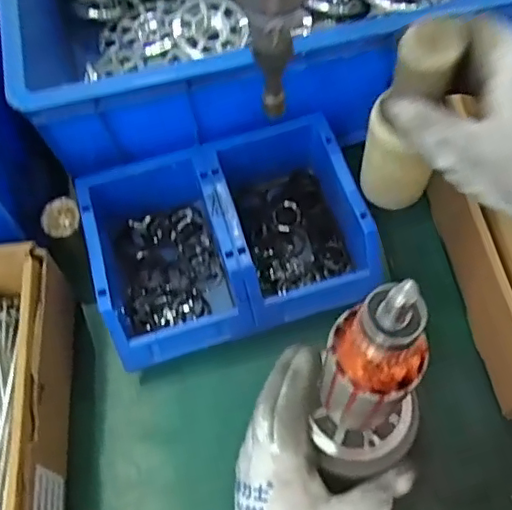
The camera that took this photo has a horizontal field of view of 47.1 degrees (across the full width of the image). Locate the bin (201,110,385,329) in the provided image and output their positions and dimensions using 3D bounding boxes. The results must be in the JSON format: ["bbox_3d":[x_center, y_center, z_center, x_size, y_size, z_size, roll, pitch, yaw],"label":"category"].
[{"bbox_3d":[0.028,-0.027,0.489,0.110,0.075,0.154,-16,65,-4],"label":"bin"}]

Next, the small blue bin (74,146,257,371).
[{"bbox_3d":[-0.073,0.003,0.481,0.105,0.073,0.155,-17,65,-5],"label":"small blue bin"}]

